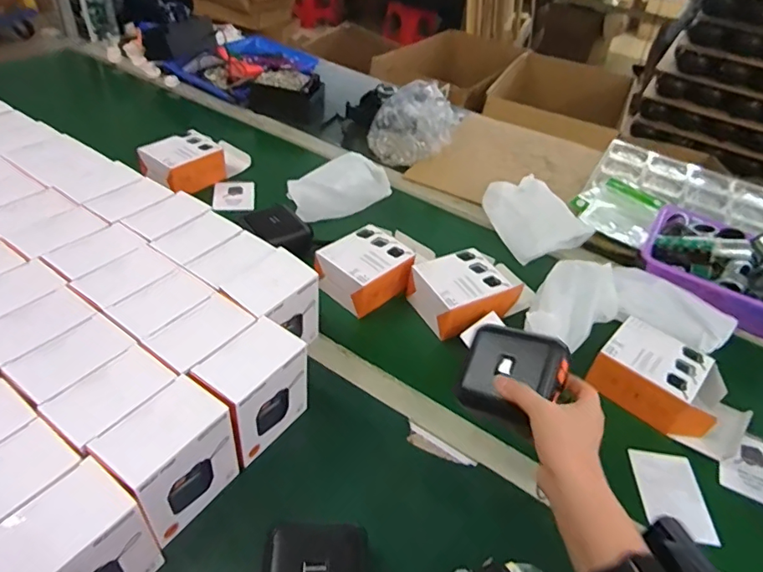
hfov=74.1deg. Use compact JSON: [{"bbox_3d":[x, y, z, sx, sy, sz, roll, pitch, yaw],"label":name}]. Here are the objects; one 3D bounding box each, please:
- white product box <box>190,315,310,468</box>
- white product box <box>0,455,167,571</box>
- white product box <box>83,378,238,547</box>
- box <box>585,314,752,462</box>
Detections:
[{"bbox_3d":[-0.133,0.114,0.536,0.067,0.118,0.103,29,46,22],"label":"white product box"},{"bbox_3d":[-0.240,0.213,0.395,0.068,0.104,0.097,27,46,21],"label":"white product box"},{"bbox_3d":[-0.193,0.159,0.466,0.066,0.106,0.097,27,45,20],"label":"white product box"},{"bbox_3d":[0.363,0.128,0.630,0.175,0.059,0.109,35,49,27],"label":"box"}]

